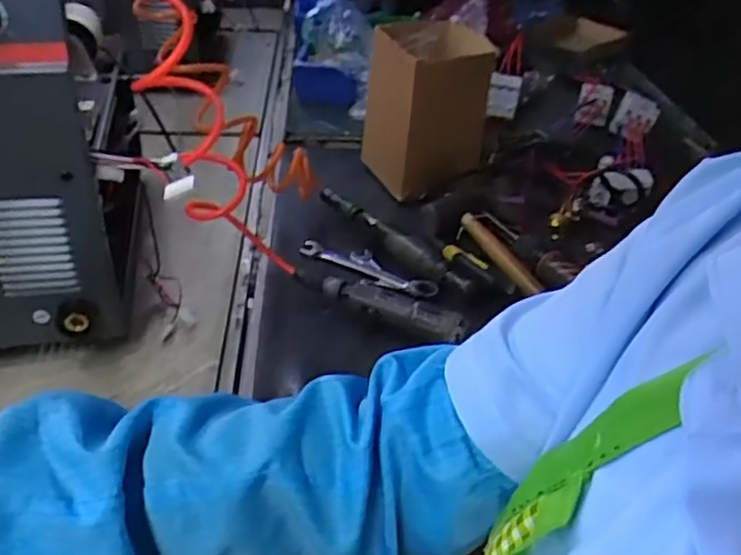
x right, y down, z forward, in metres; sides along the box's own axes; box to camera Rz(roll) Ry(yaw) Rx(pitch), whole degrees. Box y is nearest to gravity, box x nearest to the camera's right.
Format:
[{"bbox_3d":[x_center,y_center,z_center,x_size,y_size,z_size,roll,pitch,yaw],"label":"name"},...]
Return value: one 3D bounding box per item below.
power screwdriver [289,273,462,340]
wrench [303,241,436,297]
[{"bbox_3d":[0.010,0.027,0.777,0.206,0.029,0.040,21,39,22],"label":"power screwdriver"},{"bbox_3d":[-0.006,-0.012,0.866,0.198,0.015,0.039,22,39,23],"label":"wrench"}]

